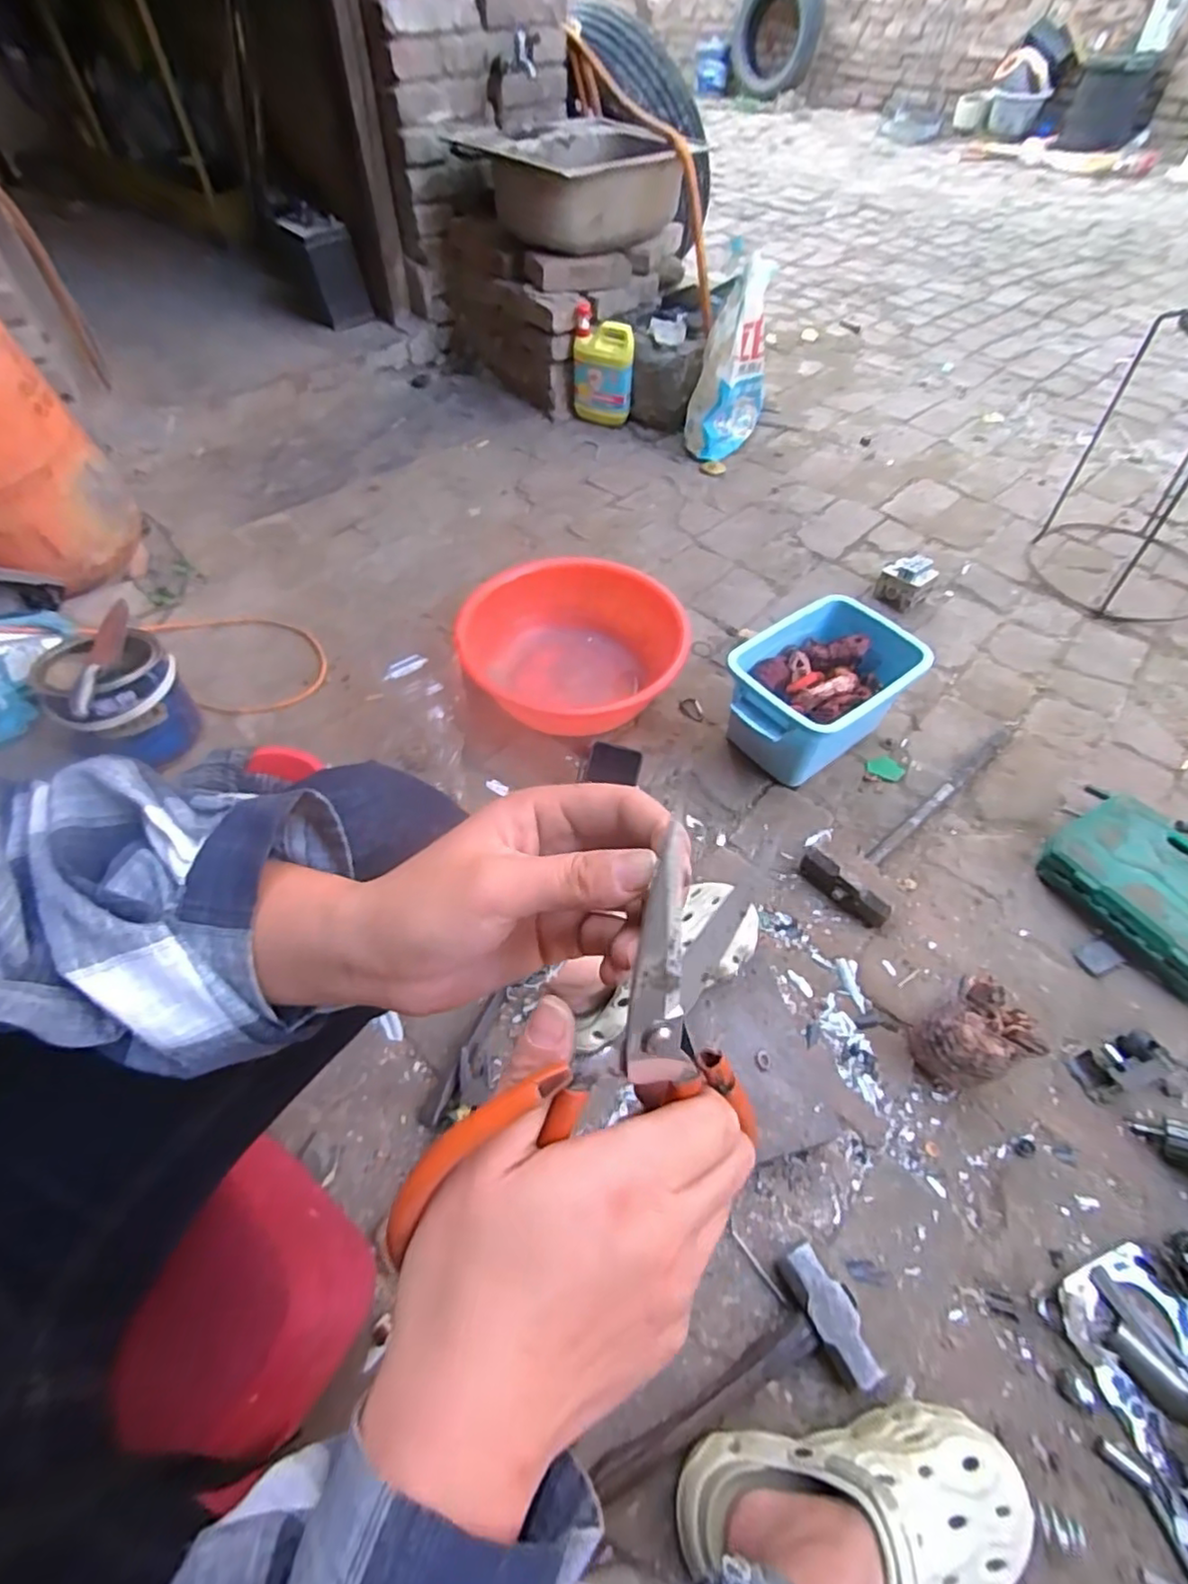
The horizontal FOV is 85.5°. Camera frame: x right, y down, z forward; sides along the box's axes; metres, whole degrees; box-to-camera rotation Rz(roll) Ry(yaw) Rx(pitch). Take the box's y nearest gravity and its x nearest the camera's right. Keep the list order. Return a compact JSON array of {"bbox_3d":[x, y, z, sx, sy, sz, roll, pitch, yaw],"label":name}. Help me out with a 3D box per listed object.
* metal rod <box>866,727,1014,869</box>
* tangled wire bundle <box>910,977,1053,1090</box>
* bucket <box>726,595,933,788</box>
[{"bbox_3d":[0.499,0.000,0.916,0.370,0.017,0.019,-35,61,-23],"label":"metal rod"},{"bbox_3d":[0.393,0.257,0.671,0.075,0.119,0.080,0,54,0],"label":"tangled wire bundle"},{"bbox_3d":[0.323,-0.147,0.949,0.261,0.143,0.192,-30,60,-21],"label":"bucket"}]

